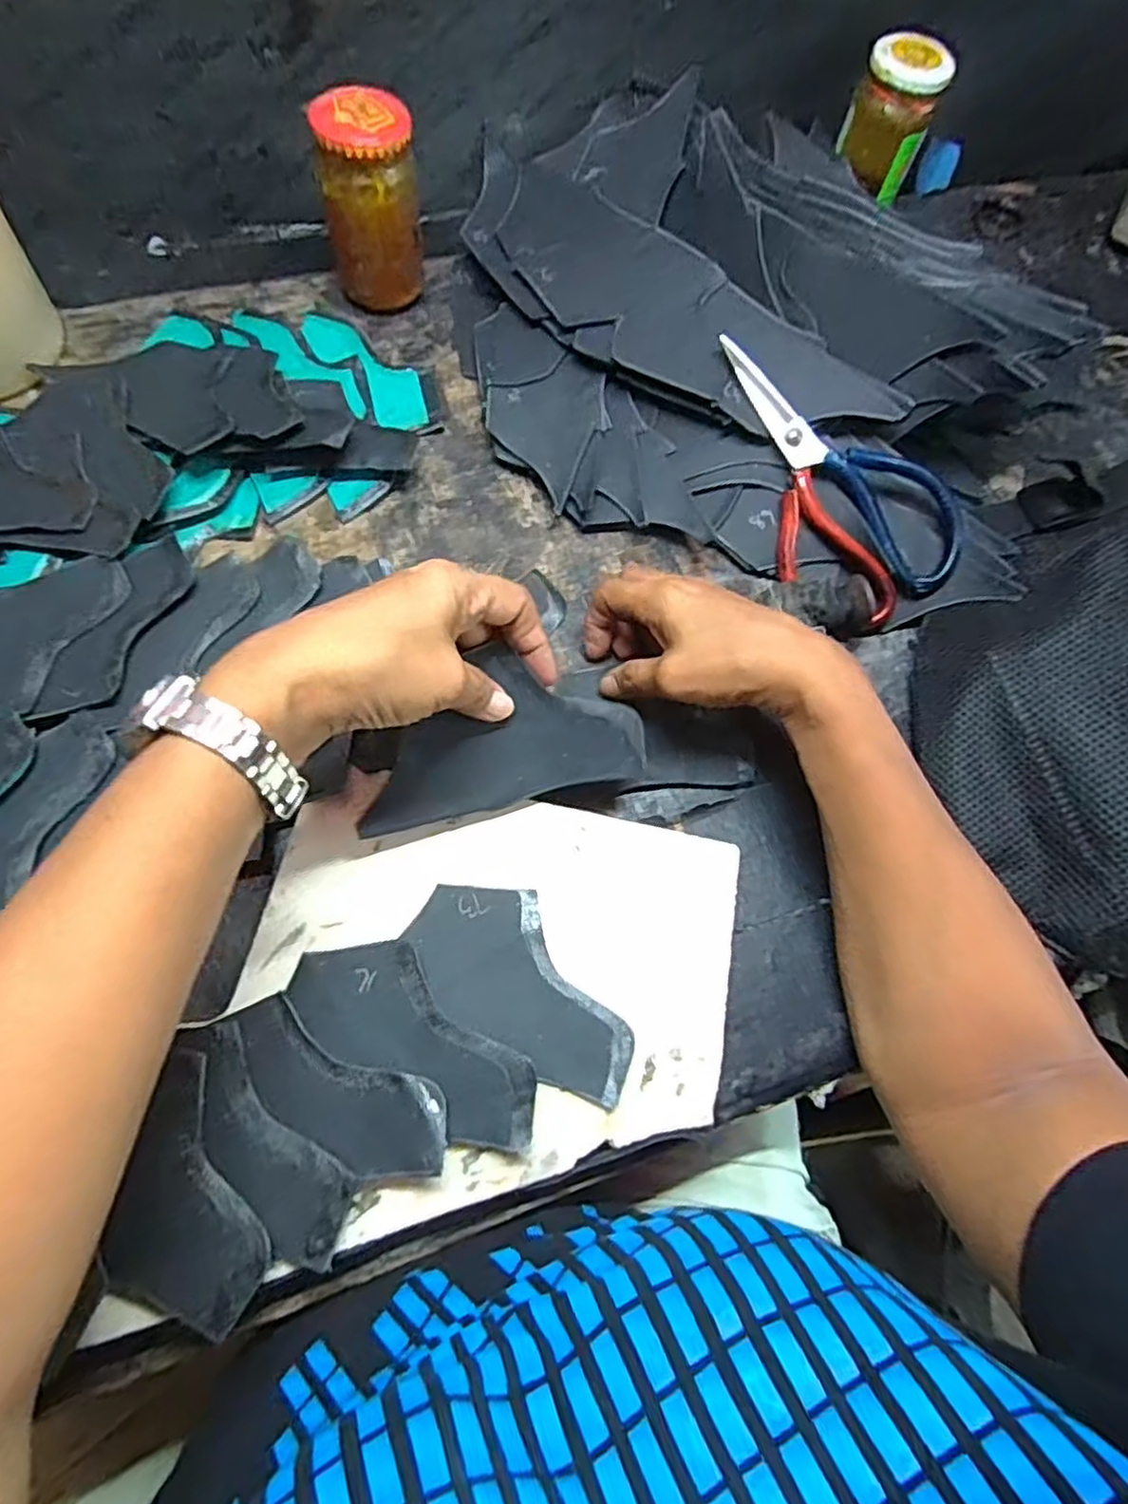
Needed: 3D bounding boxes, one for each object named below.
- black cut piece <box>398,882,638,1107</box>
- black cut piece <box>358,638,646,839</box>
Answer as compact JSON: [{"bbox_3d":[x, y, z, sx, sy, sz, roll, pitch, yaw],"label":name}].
[{"bbox_3d":[-0.021,0.109,0.319,0.061,0.007,0.114,-31,73,-22],"label":"black cut piece"},{"bbox_3d":[-0.030,-0.010,0.340,0.138,0.008,0.076,-15,106,-14],"label":"black cut piece"}]

